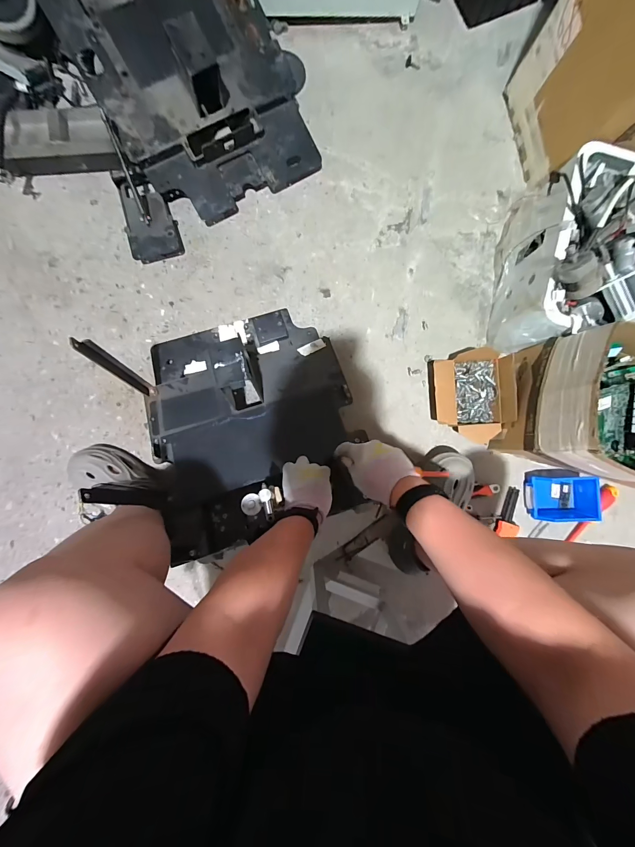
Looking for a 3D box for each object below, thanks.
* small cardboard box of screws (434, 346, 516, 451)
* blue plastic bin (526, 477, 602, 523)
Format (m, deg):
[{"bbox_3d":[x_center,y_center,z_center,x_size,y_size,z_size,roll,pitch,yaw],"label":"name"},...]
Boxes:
[{"bbox_3d":[0.375,-0.069,0.798,0.183,0.085,0.235,-3,87,-2],"label":"small cardboard box of screws"},{"bbox_3d":[0.614,0.186,0.812,0.148,0.067,0.121,-1,87,-2],"label":"blue plastic bin"}]

